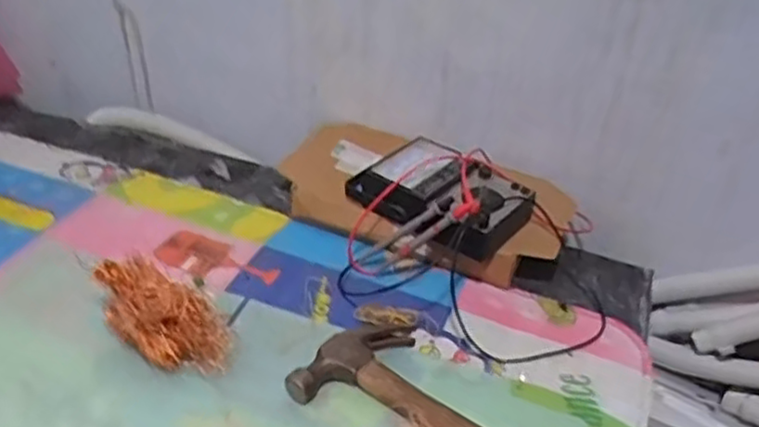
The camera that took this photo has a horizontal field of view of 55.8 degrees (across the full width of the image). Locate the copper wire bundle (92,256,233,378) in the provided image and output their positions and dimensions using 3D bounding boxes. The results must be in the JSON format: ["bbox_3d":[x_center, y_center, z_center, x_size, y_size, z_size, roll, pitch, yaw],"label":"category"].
[{"bbox_3d":[-0.198,0.095,0.657,0.133,0.064,0.065,25,42,25],"label":"copper wire bundle"}]

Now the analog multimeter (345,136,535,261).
[{"bbox_3d":[0.066,-0.023,0.785,0.181,0.060,0.110,25,37,28],"label":"analog multimeter"}]

